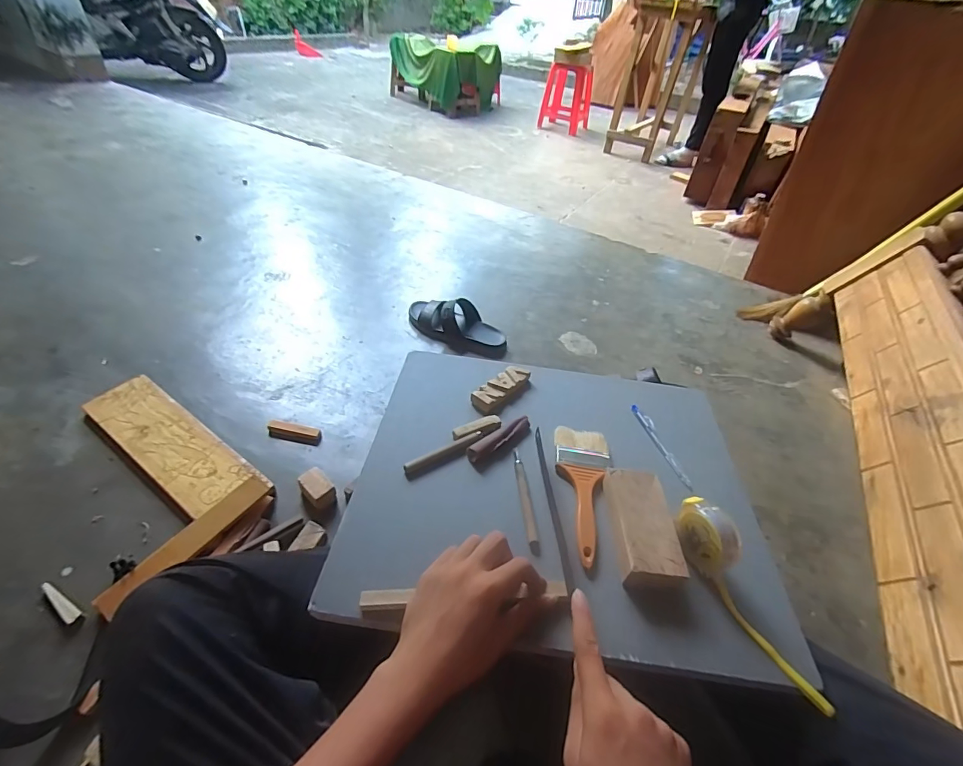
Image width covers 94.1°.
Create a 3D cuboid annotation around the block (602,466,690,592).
[{"bbox_3d":[0.171,0.156,0.483,0.062,0.035,0.136,6,43,-1],"label":"block"}]

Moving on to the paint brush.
[{"bbox_3d":[0.119,0.126,0.532,0.066,0.014,0.188,10,40,4],"label":"paint brush"}]

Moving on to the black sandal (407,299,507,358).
[{"bbox_3d":[-0.059,-0.157,1.140,0.284,0.071,0.121,25,43,21],"label":"black sandal"}]

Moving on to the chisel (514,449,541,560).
[{"bbox_3d":[0.051,0.131,0.514,0.012,0.010,0.134,1,40,-7],"label":"chisel"}]

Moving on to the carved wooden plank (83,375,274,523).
[{"bbox_3d":[-0.565,0.108,0.808,0.398,0.033,0.117,28,45,24],"label":"carved wooden plank"}]

